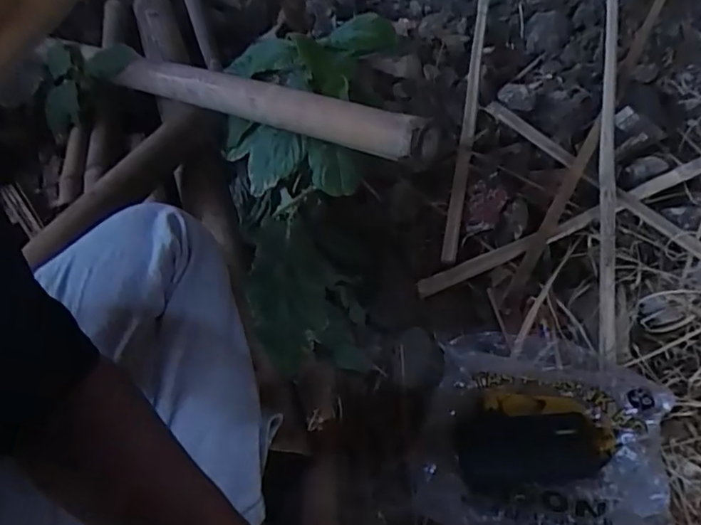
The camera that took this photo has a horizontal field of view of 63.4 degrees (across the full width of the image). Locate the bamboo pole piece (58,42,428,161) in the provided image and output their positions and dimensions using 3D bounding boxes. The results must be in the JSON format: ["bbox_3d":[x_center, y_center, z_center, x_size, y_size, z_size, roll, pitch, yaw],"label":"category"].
[{"bbox_3d":[-0.171,-0.232,0.794,0.637,0.061,0.049,22,61,31],"label":"bamboo pole piece"}]

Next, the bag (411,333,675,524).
[{"bbox_3d":[0.234,0.209,0.701,0.281,0.066,0.268,12,57,10],"label":"bag"}]

